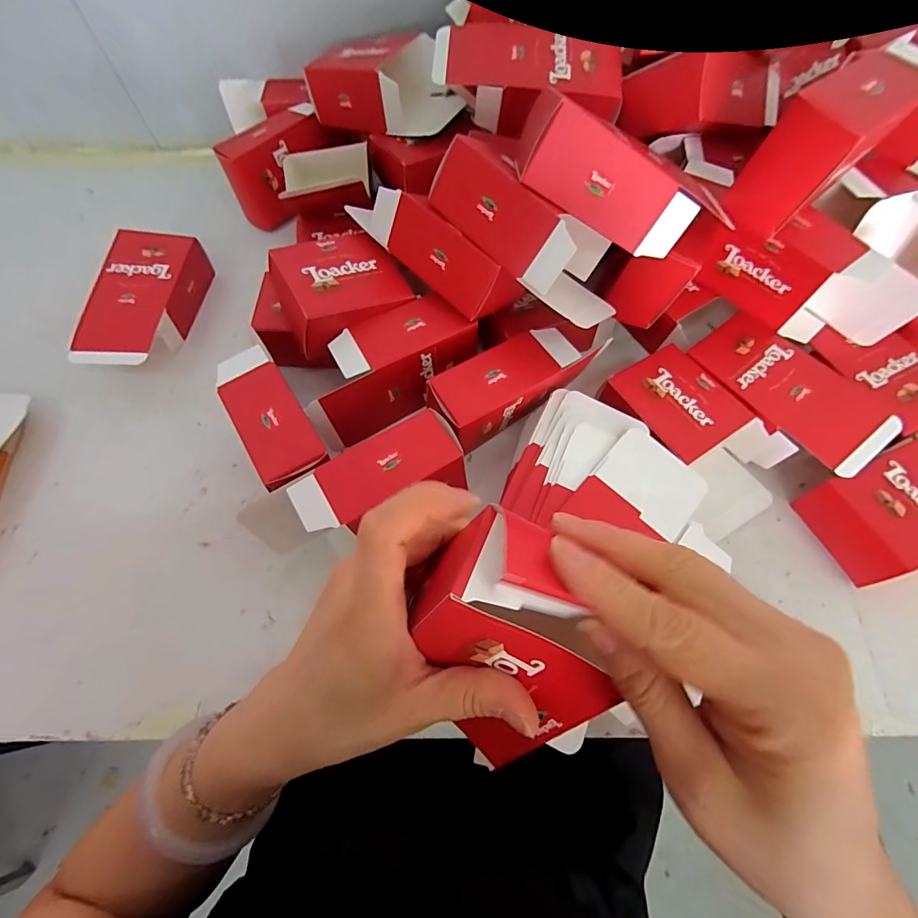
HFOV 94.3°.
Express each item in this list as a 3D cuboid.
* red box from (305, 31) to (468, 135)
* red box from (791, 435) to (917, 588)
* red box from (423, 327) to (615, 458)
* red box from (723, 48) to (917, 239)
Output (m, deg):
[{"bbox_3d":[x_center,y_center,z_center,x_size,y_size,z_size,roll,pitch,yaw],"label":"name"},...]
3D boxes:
[{"bbox_3d":[-0.073,-0.388,0.445,0.167,0.059,0.083,32,70,14],"label":"red box"},{"bbox_3d":[0.385,0.034,0.360,0.166,0.051,0.086,-22,68,-9],"label":"red box"},{"bbox_3d":[0.044,-0.062,0.378,0.143,0.060,0.052,-28,69,-12],"label":"red box"},{"bbox_3d":[0.271,-0.231,0.315,0.109,0.080,0.059,-41,72,-16],"label":"red box"}]

